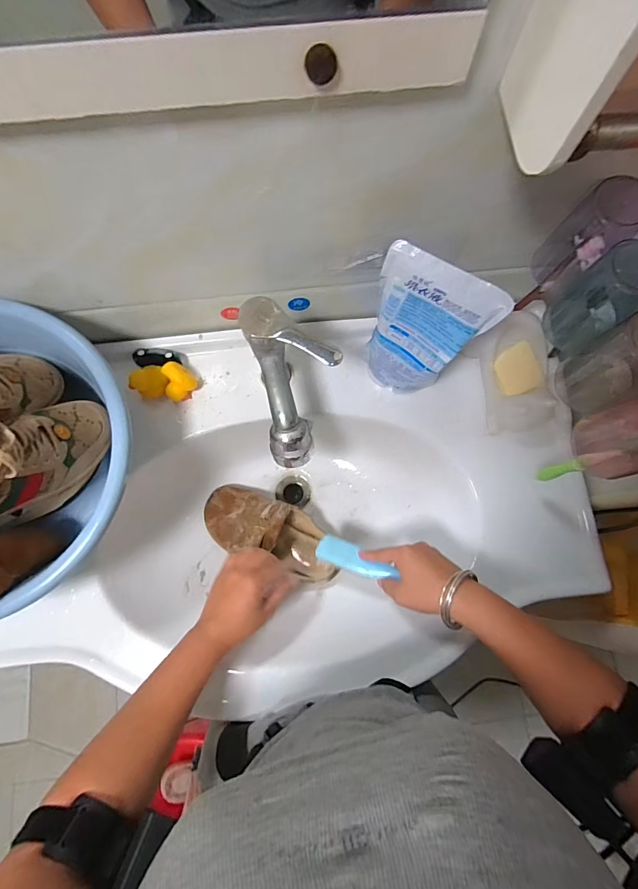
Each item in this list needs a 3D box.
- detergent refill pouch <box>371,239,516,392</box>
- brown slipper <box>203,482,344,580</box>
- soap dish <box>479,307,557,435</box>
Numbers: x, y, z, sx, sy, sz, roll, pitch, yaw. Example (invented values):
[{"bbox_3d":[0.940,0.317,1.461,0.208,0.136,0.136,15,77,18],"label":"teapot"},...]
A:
[{"bbox_3d":[0.118,-0.126,0.467,0.126,0.188,0.060,26,78,5],"label":"detergent refill pouch"},{"bbox_3d":[-0.075,0.135,0.619,0.225,0.083,0.097,25,78,11],"label":"brown slipper"},{"bbox_3d":[0.267,-0.092,0.529,0.084,0.033,0.155,-9,106,9],"label":"soap dish"}]

